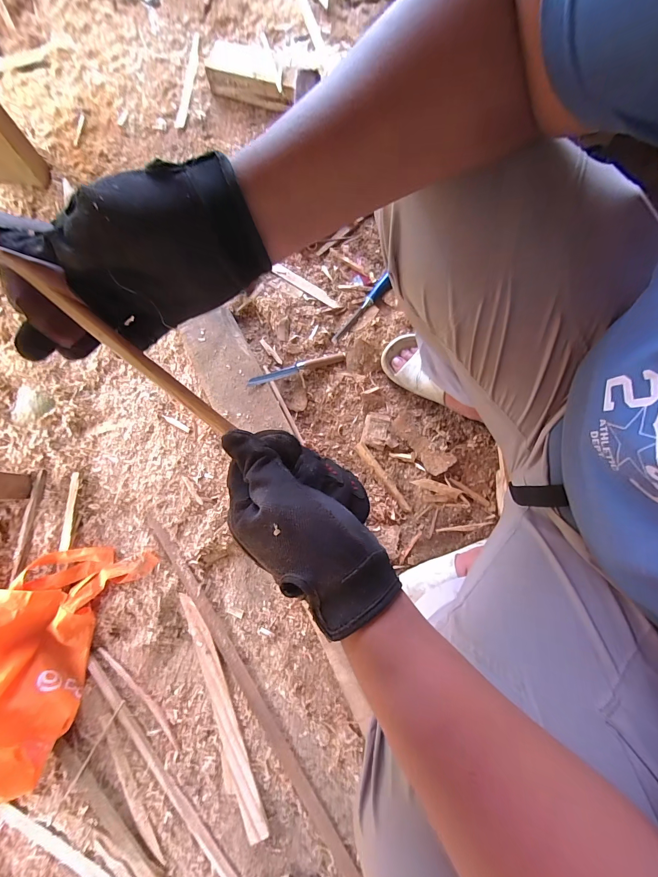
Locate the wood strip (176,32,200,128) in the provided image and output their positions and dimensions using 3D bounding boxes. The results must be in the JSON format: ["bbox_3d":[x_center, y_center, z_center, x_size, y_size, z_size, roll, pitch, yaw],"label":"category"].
[{"bbox_3d":[-0.368,-0.960,0.900,0.029,0.015,0.337,3,81,2],"label":"wood strip"}]

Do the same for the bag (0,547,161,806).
[{"bbox_3d":[-0.538,0.361,0.599,0.242,0.169,0.380,22,82,5],"label":"bag"}]

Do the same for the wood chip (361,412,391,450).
[{"bbox_3d":[0.095,-0.018,0.693,0.049,0.009,0.073,16,81,4],"label":"wood chip"}]

